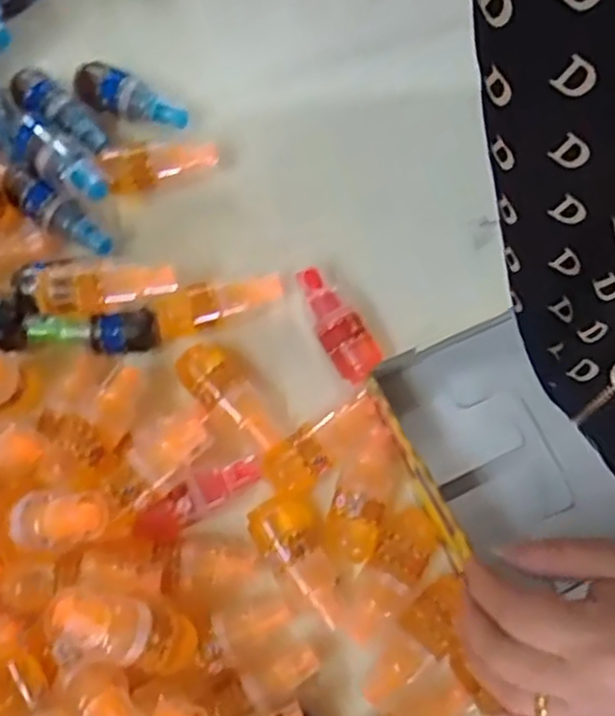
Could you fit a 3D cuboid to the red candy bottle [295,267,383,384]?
[{"bbox_3d":[0.016,-0.020,0.446,0.026,0.035,0.075,-30,79,-8],"label":"red candy bottle"}]

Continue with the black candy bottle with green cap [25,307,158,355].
[{"bbox_3d":[-0.132,-0.016,0.438,0.077,0.026,0.023,-3,77,-2],"label":"black candy bottle with green cap"}]

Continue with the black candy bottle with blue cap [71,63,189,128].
[{"bbox_3d":[-0.117,-0.169,0.481,0.074,0.030,0.027,21,77,3],"label":"black candy bottle with blue cap"}]

